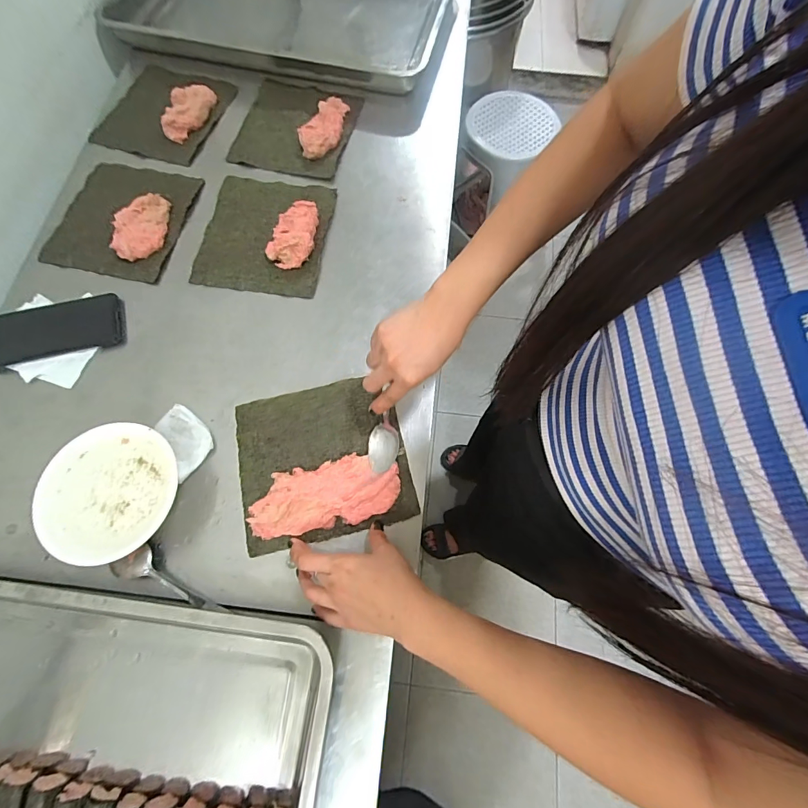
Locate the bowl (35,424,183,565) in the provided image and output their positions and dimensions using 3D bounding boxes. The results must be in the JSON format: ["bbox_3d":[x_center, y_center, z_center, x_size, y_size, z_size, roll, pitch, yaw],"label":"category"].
[{"bbox_3d":[-0.322,0.097,0.438,0.131,0.050,0.142,0,72,-1],"label":"bowl"}]

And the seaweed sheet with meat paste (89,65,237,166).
[{"bbox_3d":[-0.398,-0.501,0.650,0.183,0.029,0.200,16,72,4],"label":"seaweed sheet with meat paste"}]

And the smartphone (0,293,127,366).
[{"bbox_3d":[-0.468,-0.103,0.527,0.165,0.015,0.077,-15,73,-6],"label":"smartphone"}]

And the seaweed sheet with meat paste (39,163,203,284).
[{"bbox_3d":[-0.416,-0.283,0.578,0.170,0.029,0.196,10,72,2],"label":"seaweed sheet with meat paste"}]

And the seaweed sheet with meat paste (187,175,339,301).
[{"bbox_3d":[-0.203,-0.258,0.573,0.176,0.029,0.199,8,72,1],"label":"seaweed sheet with meat paste"}]

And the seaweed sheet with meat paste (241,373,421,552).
[{"bbox_3d":[-0.097,0.062,0.465,0.192,0.019,0.180,-13,72,-5],"label":"seaweed sheet with meat paste"}]

